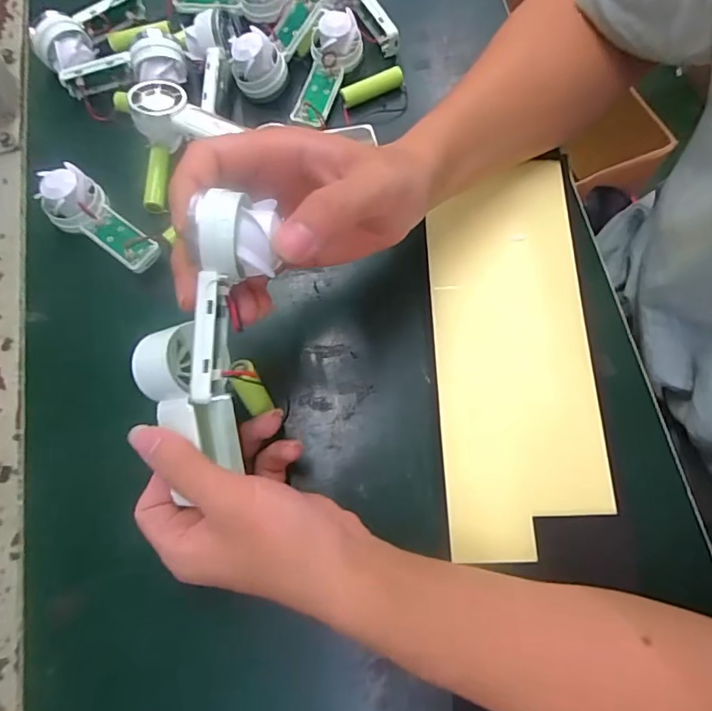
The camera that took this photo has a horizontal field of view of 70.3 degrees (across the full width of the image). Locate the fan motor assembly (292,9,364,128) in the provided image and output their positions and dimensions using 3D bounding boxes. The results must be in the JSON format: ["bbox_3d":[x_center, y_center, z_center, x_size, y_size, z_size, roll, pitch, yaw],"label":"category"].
[{"bbox_3d":[-0.023,-0.221,0.386,0.036,0.026,0.094,20,94,7],"label":"fan motor assembly"}]

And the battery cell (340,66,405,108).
[{"bbox_3d":[0.012,-0.207,0.390,0.051,0.012,0.012,-25,74,-6],"label":"battery cell"}]

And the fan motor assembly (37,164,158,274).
[{"bbox_3d":[-0.175,-0.092,0.347,0.090,0.025,0.038,39,78,-2],"label":"fan motor assembly"}]

